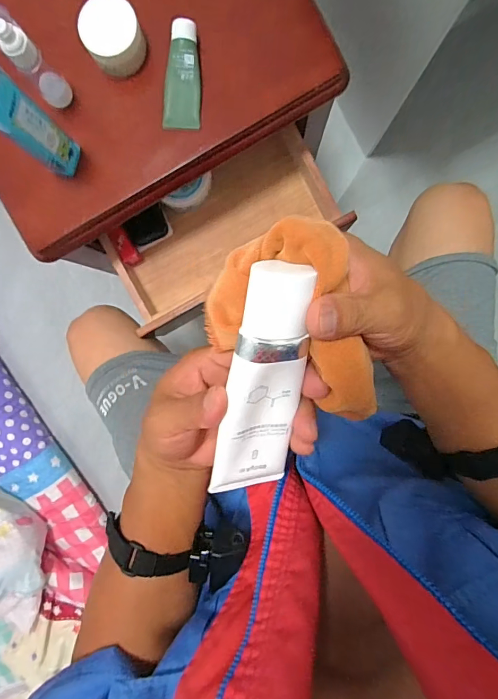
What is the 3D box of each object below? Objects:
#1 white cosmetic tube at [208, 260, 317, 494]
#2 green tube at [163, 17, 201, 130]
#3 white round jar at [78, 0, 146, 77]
[{"bbox_3d":[0.010,0.030,0.261,0.047,0.025,0.174,8,121,2],"label":"white cosmetic tube"},{"bbox_3d":[-0.080,-0.325,0.477,0.044,0.023,0.110,3,95,2],"label":"green tube"},{"bbox_3d":[-0.156,-0.360,0.462,0.063,0.046,0.059,0,95,3],"label":"white round jar"}]

